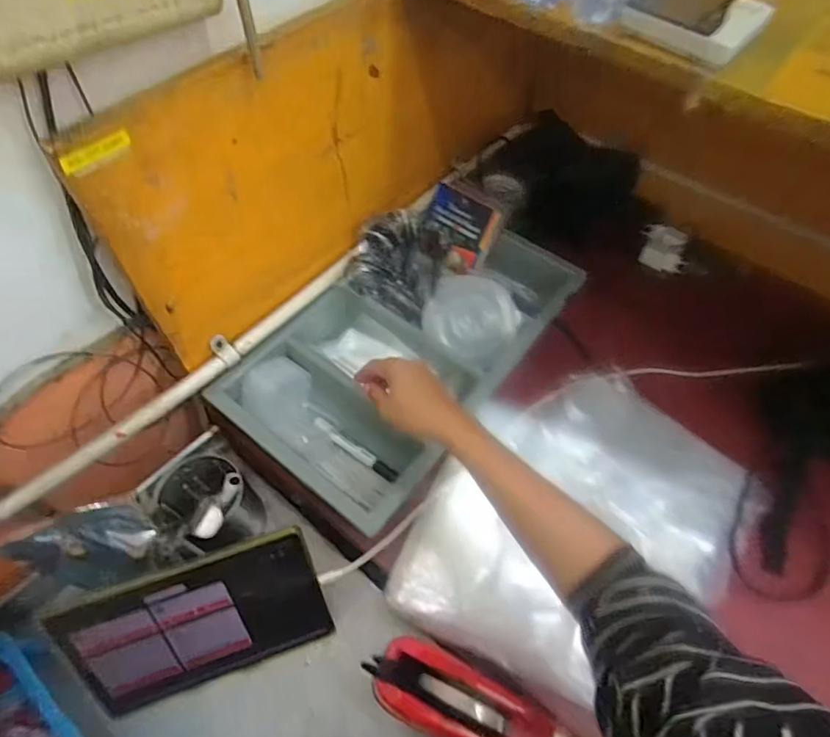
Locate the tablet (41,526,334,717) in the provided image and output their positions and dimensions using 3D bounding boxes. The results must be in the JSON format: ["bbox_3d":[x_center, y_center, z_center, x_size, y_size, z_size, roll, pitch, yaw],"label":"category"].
[{"bbox_3d":[-0.227,0.276,0.557,0.251,0.161,0.017,-15,22,-10],"label":"tablet"}]

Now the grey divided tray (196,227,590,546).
[{"bbox_3d":[-0.007,-0.039,0.746,0.289,0.098,0.494,34,63,19],"label":"grey divided tray"}]

